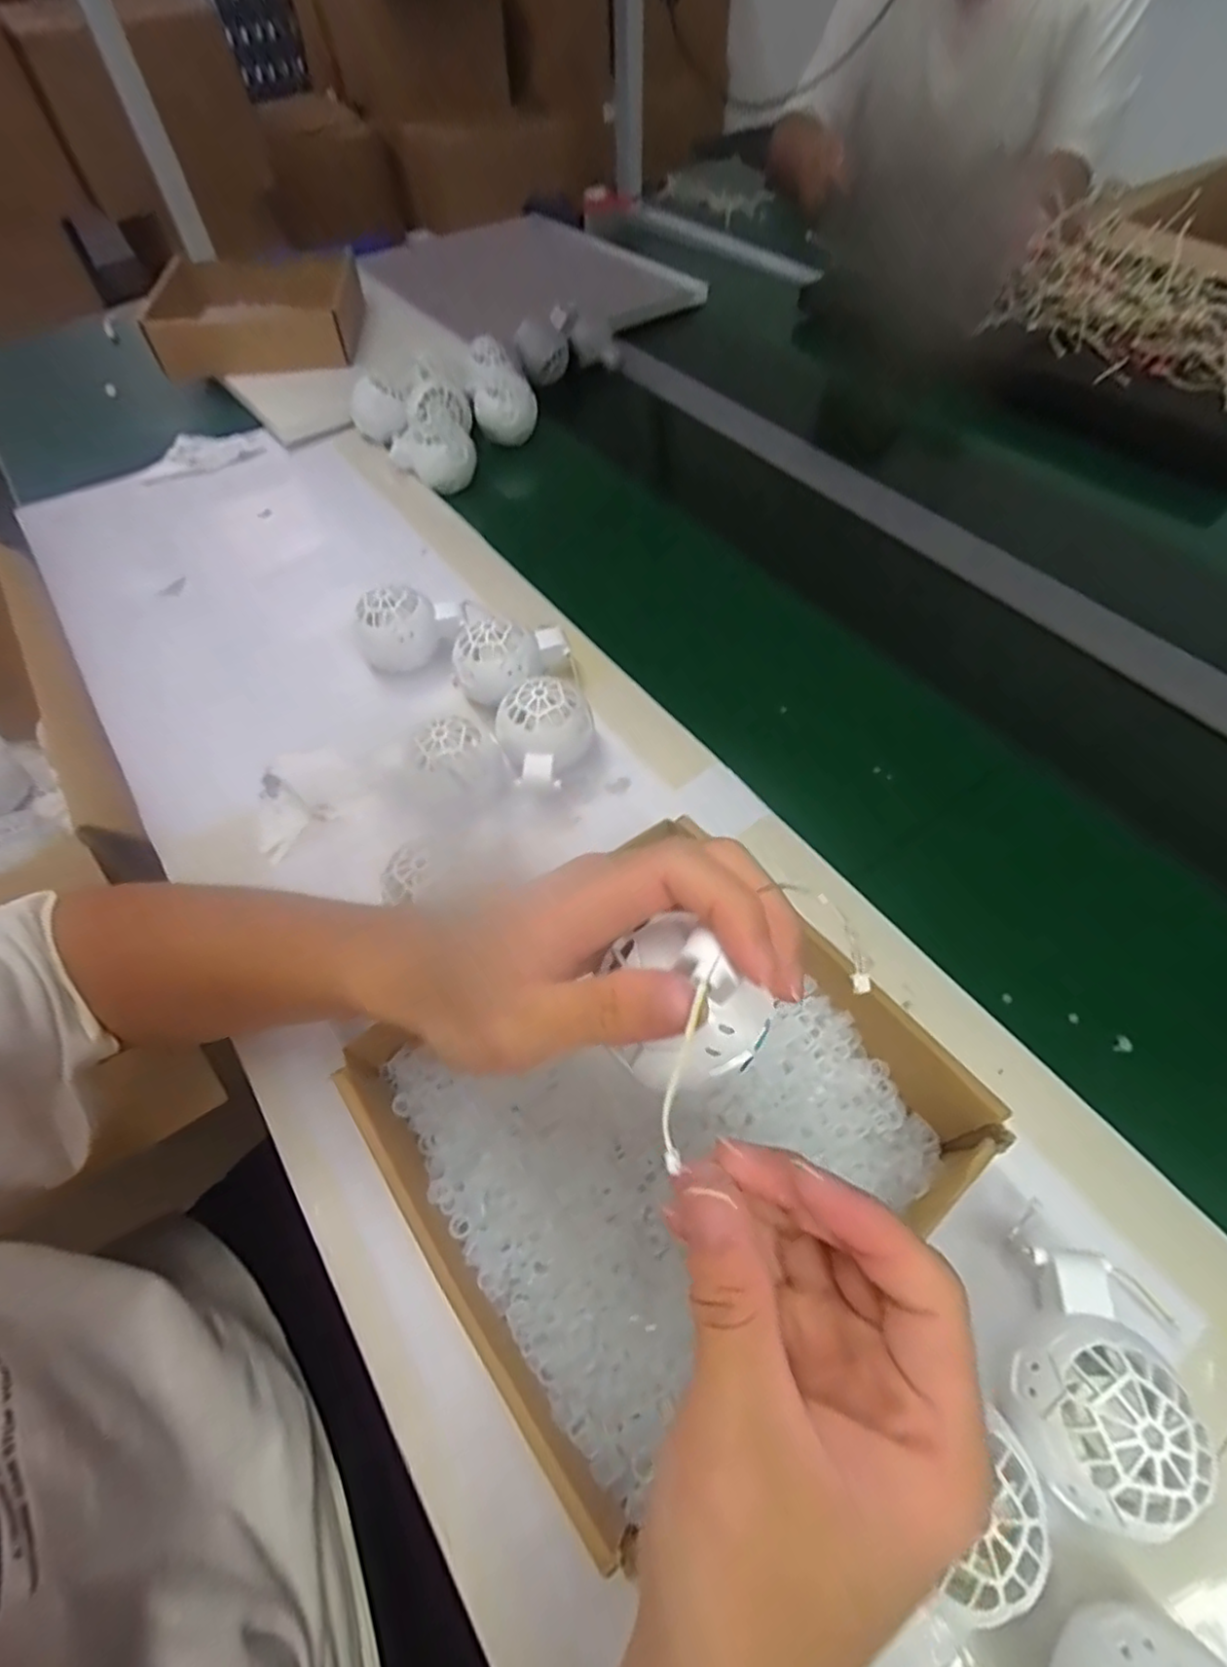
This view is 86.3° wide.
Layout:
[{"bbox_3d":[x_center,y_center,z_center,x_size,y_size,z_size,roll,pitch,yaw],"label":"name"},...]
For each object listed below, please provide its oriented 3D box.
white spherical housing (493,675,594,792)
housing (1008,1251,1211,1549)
[{"bbox_3d":[-0.041,-0.063,0.426,0.062,0.050,0.059,-20,59,-12],"label":"white spherical housing"},{"bbox_3d":[0.180,0.206,0.250,0.053,0.056,0.082,25,60,16],"label":"housing"}]

